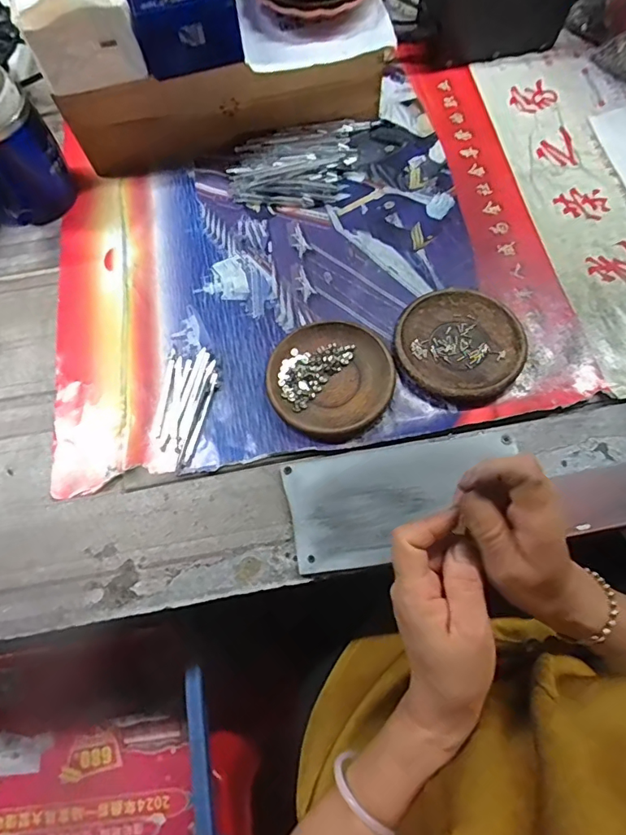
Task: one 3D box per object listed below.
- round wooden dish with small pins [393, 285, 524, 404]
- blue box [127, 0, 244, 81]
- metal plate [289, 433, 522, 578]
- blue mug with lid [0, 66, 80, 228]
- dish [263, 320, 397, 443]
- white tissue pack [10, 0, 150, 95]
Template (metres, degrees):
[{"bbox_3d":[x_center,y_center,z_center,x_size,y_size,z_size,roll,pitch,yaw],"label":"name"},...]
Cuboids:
[{"bbox_3d":[0.137,-0.069,0.461,0.115,0.017,0.111,-1,67,3],"label":"round wooden dish with small pins"},{"bbox_3d":[-0.128,-0.411,0.476,0.092,0.070,0.130,-12,69,-1],"label":"blue box"},{"bbox_3d":[0.078,0.067,0.413,0.194,0.013,0.094,-10,67,-1],"label":"metal plate"},{"bbox_3d":[-0.309,-0.265,0.506,0.097,0.134,0.080,-38,70,-12],"label":"blue mug with lid"},{"bbox_3d":[0.015,-0.036,0.457,0.116,0.016,0.112,-1,67,3],"label":"dish"},{"bbox_3d":[-0.223,-0.404,0.467,0.094,0.090,0.145,-13,69,-2],"label":"white tissue pack"}]

